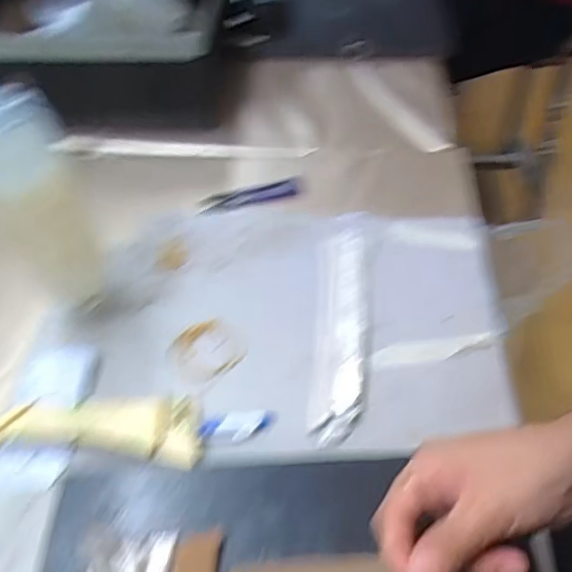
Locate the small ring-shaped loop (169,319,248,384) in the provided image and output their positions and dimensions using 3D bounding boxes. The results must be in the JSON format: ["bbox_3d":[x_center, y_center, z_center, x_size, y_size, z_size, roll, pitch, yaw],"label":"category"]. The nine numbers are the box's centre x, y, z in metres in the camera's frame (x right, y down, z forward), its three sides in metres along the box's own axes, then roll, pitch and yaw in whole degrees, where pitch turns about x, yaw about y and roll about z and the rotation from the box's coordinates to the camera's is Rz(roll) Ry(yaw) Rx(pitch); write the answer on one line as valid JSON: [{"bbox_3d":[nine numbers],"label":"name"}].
[{"bbox_3d":[-0.066,0.052,0.464,0.061,0.005,0.054,-27,54,-19],"label":"small ring-shaped loop"}]

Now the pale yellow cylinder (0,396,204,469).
[{"bbox_3d":[-0.137,0.098,0.413,0.156,0.017,0.058,5,50,7],"label":"pale yellow cylinder"}]

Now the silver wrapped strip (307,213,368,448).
[{"bbox_3d":[0.047,0.022,0.475,0.042,0.008,0.229,4,50,5],"label":"silver wrapped strip"}]

